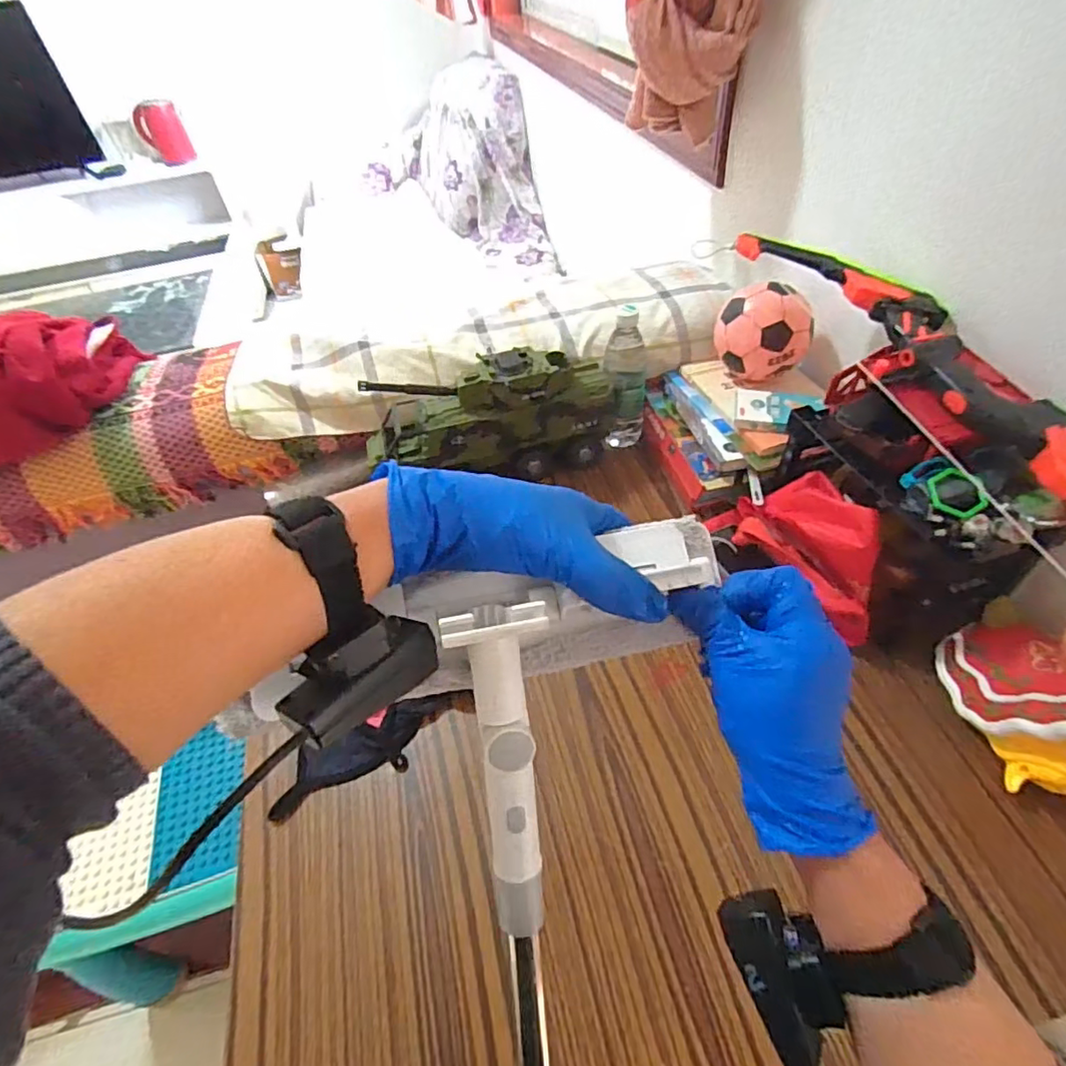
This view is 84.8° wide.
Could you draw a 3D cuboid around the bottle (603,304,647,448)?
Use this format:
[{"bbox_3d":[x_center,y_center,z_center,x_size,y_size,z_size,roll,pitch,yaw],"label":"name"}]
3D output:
[{"bbox_3d":[0.143,-0.227,0.897,0.060,0.230,0.052,4,48,10],"label":"bottle"}]

